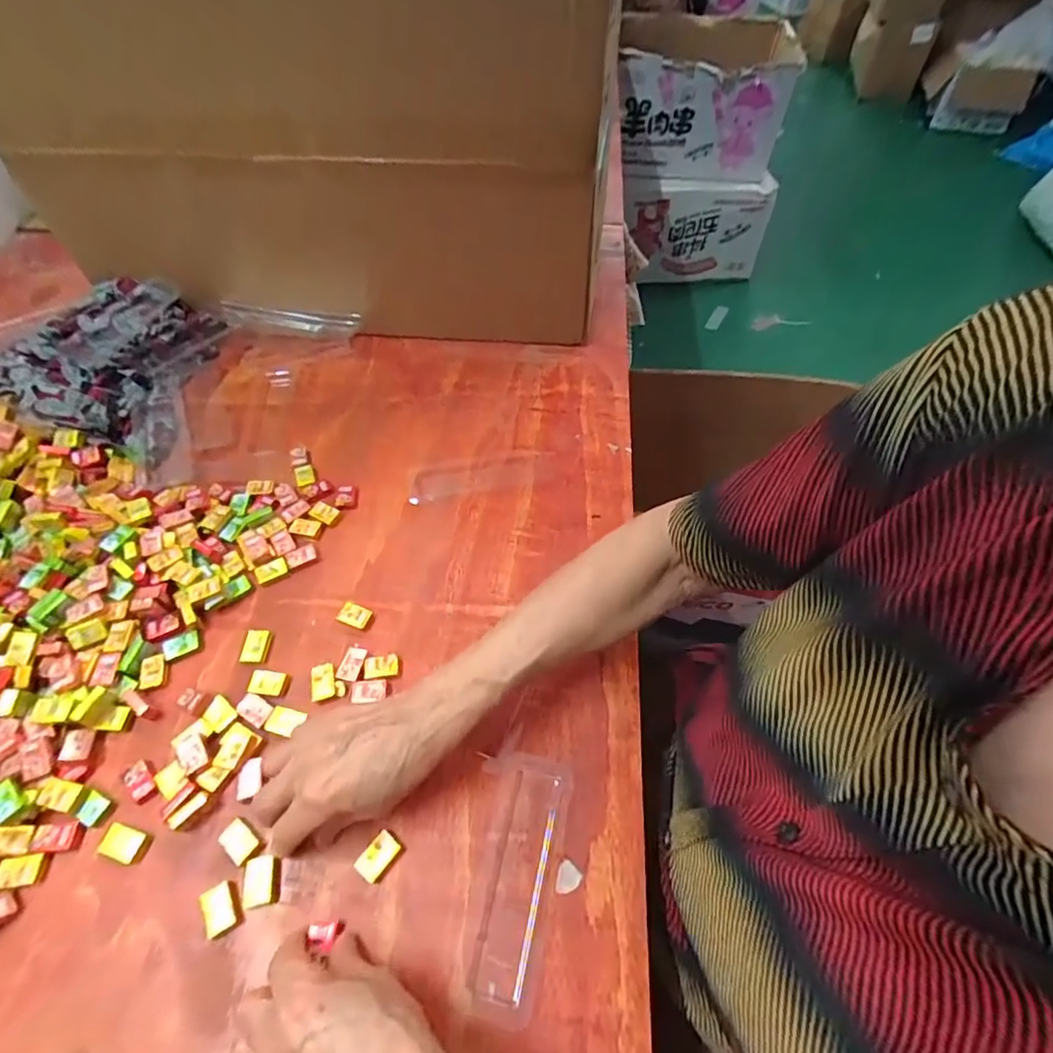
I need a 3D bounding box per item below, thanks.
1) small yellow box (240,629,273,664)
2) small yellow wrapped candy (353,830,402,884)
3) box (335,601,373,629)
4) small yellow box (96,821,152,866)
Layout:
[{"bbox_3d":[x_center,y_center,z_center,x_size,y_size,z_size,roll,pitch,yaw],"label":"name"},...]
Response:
[{"bbox_3d":[-0.214,0.095,0.433,0.020,0.004,0.028,1,54,2],"label":"small yellow box"},{"bbox_3d":[-0.095,0.212,0.351,0.018,0.011,0.026,31,60,21],"label":"small yellow wrapped candy"},{"bbox_3d":[-0.141,0.073,0.446,0.024,0.014,0.017,17,56,13],"label":"box"},{"bbox_3d":[-0.264,0.207,0.357,0.031,0.005,0.019,12,55,10],"label":"small yellow box"}]

